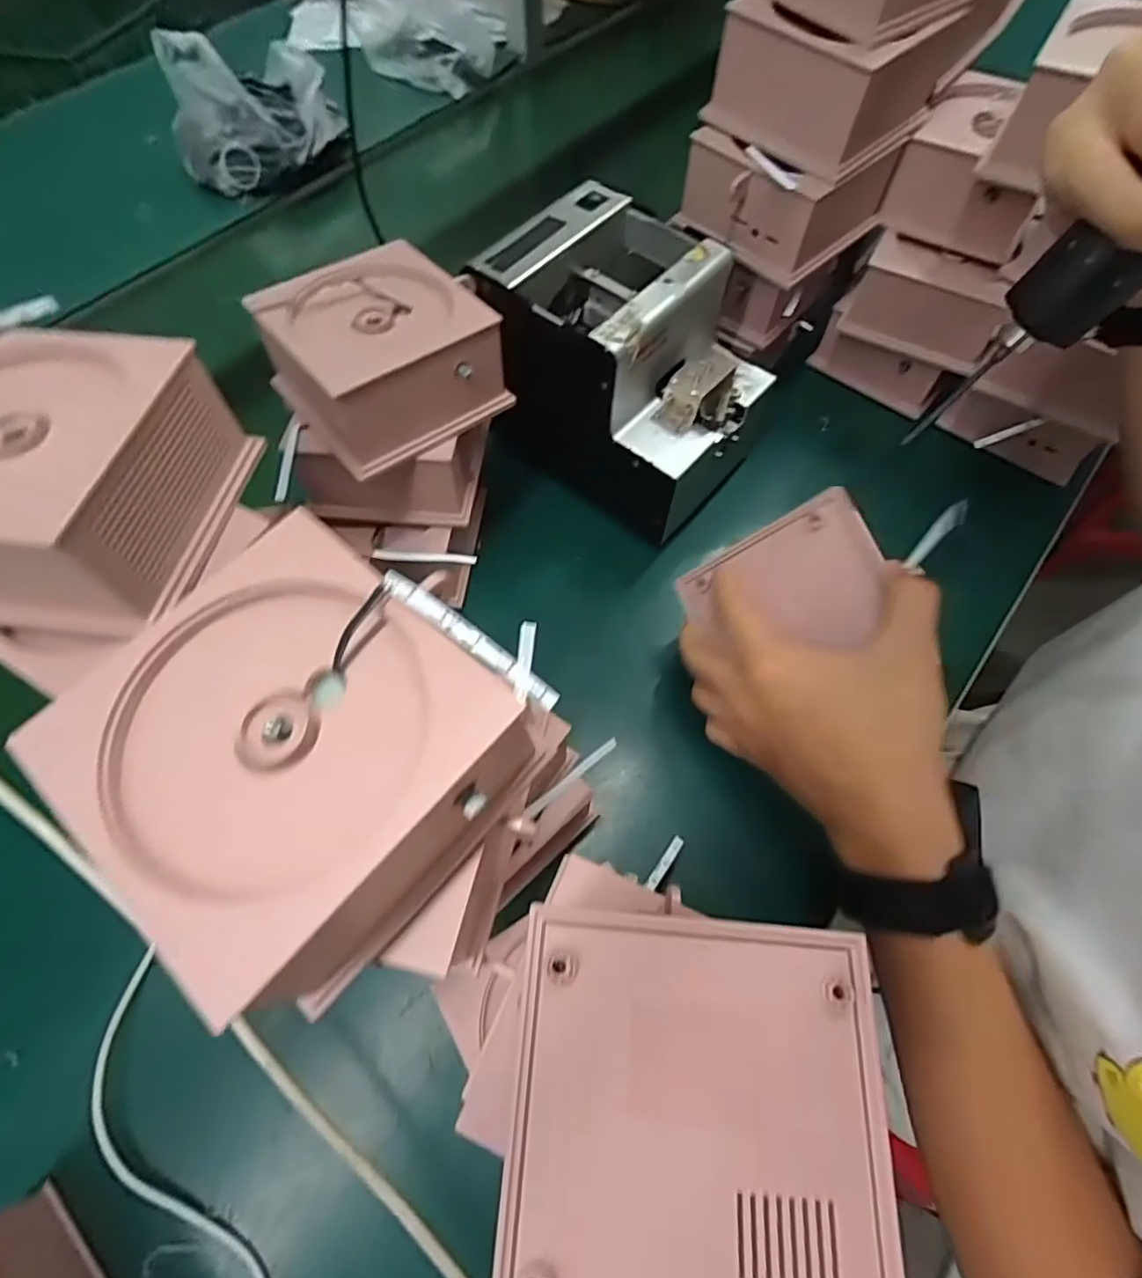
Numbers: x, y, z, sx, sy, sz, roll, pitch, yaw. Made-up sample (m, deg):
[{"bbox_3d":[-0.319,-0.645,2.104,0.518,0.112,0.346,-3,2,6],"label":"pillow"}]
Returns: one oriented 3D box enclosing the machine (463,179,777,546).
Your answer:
[{"bbox_3d":[0.041,-0.191,0.446,0.168,0.162,0.132,39,70,18],"label":"machine"}]

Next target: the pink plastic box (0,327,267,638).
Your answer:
[{"bbox_3d":[-0.205,-0.065,0.238,0.104,0.057,0.106,6,63,4],"label":"pink plastic box"}]

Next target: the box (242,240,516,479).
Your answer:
[{"bbox_3d":[-0.107,-0.169,0.357,0.113,0.056,0.109,-34,67,-15],"label":"box"}]

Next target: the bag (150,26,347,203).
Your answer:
[{"bbox_3d":[-0.365,-0.609,0.696,0.188,0.096,0.138,-17,64,-8],"label":"bag"}]

